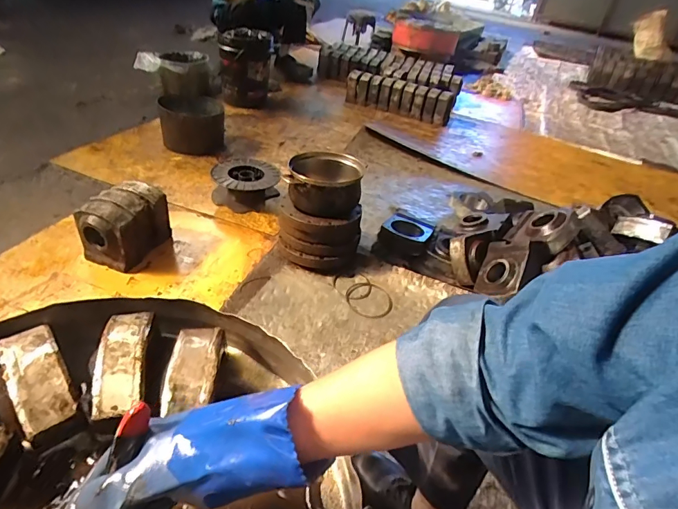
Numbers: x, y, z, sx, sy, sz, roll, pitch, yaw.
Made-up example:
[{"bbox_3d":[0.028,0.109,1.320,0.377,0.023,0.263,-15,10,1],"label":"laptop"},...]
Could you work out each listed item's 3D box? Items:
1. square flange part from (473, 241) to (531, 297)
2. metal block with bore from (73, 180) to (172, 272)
[{"bbox_3d":[0.489,0.039,1.275,0.130,0.040,0.192,14,73,42],"label":"square flange part"},{"bbox_3d":[-0.644,-0.092,1.303,0.159,0.189,0.253,20,39,16],"label":"metal block with bore"}]

